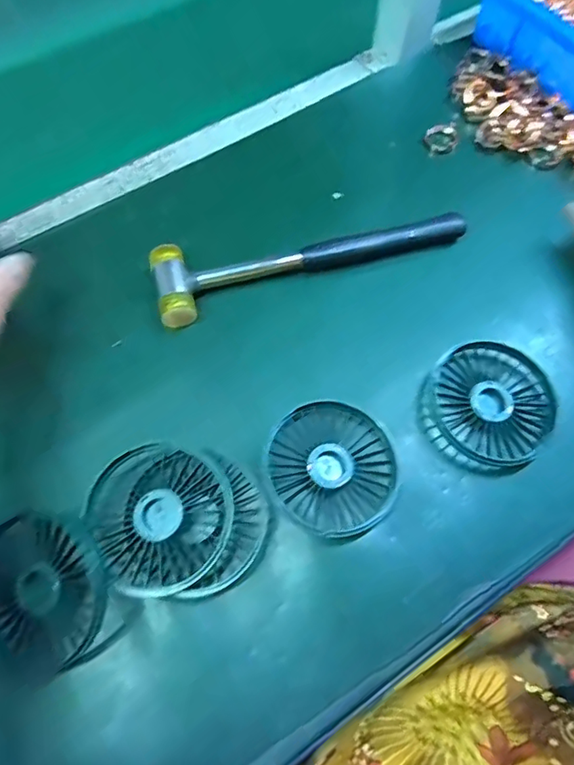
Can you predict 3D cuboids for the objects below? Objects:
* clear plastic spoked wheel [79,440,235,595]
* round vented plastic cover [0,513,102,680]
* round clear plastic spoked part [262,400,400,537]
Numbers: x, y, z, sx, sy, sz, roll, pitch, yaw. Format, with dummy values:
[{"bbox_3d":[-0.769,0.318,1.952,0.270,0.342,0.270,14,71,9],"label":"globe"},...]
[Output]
[{"bbox_3d":[-0.076,0.081,0.322,0.082,0.021,0.086,-29,70,-13],"label":"clear plastic spoked wheel"},{"bbox_3d":[-0.145,0.123,0.302,0.068,0.015,0.083,-43,83,-3],"label":"round vented plastic cover"},{"bbox_3d":[0.030,0.054,0.344,0.078,0.009,0.088,-30,70,-13],"label":"round clear plastic spoked part"}]

